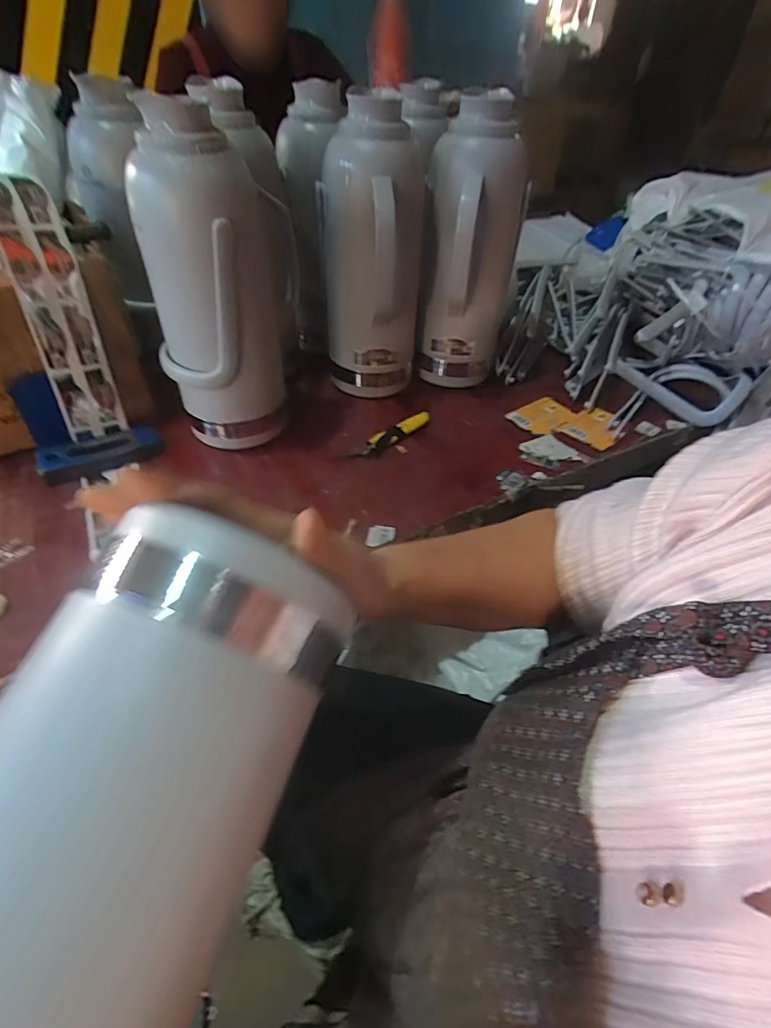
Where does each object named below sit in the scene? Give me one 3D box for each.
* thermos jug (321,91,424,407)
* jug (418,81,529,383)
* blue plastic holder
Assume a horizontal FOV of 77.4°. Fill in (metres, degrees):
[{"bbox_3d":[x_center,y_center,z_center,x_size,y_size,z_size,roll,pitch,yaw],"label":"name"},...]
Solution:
[{"bbox_3d":[-0.014,-0.333,0.656,0.133,0.338,0.127,-3,47,-7],"label":"thermos jug"},{"bbox_3d":[0.139,-0.397,0.719,0.128,0.349,0.198,12,47,7],"label":"jug"},{"bbox_3d":[-0.365,-0.110,0.595,0.150,0.090,0.085,-13,49,-16],"label":"blue plastic holder"}]

